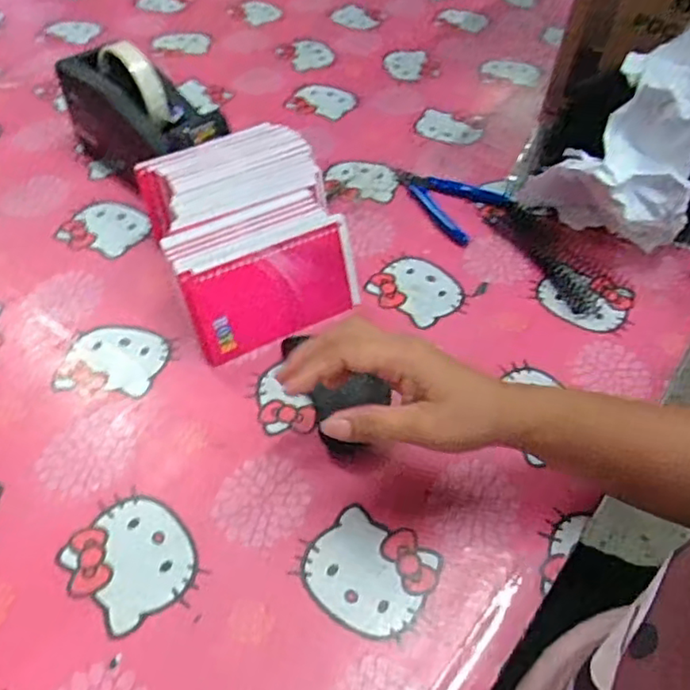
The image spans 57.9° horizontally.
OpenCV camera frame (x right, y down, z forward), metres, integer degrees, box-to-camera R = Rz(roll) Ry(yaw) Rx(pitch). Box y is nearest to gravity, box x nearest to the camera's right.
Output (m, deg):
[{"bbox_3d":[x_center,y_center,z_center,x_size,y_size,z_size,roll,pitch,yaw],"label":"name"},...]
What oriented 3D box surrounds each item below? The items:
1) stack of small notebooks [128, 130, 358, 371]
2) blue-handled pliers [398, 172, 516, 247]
[{"bbox_3d":[-0.080,-0.093,0.538,0.152,0.084,0.183,-15,52,-15],"label":"stack of small notebooks"},{"bbox_3d":[0.111,-0.154,0.641,0.076,0.015,0.117,-24,55,-21],"label":"blue-handled pliers"}]

